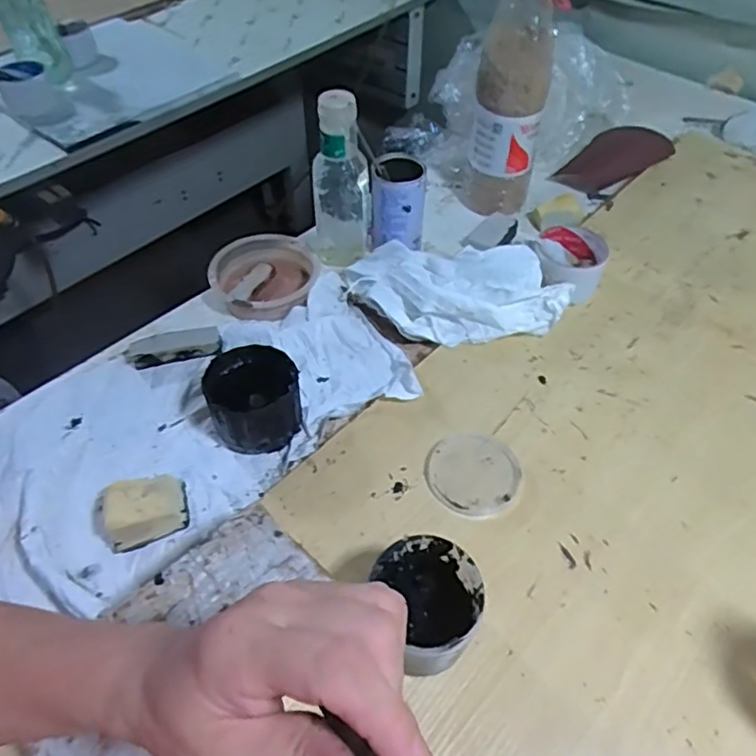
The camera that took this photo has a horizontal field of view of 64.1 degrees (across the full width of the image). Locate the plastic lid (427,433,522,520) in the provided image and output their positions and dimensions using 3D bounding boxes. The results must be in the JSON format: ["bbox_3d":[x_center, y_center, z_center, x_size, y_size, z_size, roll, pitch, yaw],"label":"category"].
[{"bbox_3d":[0.089,0.087,0.559,0.084,0.008,0.088,0,51,0],"label":"plastic lid"}]

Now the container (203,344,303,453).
[{"bbox_3d":[-0.119,0.019,0.584,0.084,0.066,0.080,0,51,0],"label":"container"}]

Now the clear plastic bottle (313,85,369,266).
[{"bbox_3d":[-0.045,-0.233,0.703,0.067,0.187,0.056,-4,51,-4],"label":"clear plastic bottle"}]

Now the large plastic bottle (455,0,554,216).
[{"bbox_3d":[0.158,-0.343,0.746,0.097,0.295,0.076,6,51,5],"label":"large plastic bottle"}]

